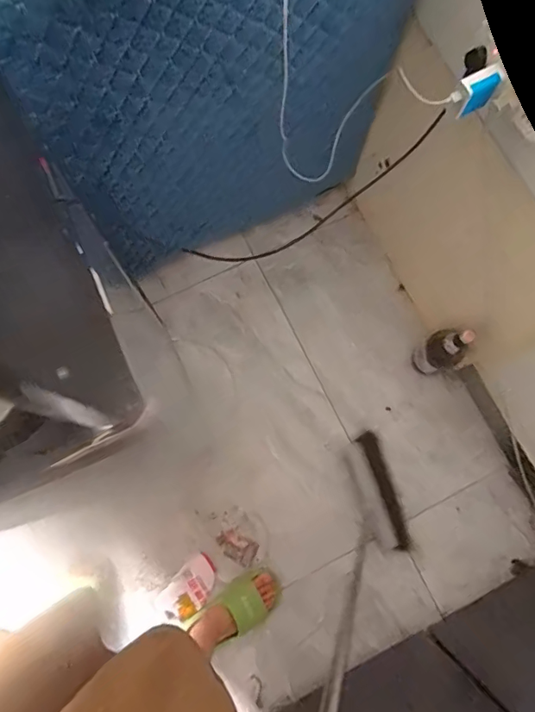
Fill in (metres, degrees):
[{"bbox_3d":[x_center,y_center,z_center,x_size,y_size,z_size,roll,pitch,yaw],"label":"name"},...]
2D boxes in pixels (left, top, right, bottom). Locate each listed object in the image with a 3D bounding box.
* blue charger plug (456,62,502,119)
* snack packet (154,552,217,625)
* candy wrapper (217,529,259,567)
[{"bbox_3d":[0.315,-0.400,0.736,0.065,0.049,0.034,-31,80,-8],"label":"blue charger plug"},{"bbox_3d":[-0.196,0.593,1.237,0.097,0.027,0.172,44,80,7],"label":"snack packet"},{"bbox_3d":[-0.080,0.498,1.267,0.107,0.007,0.064,26,78,4],"label":"candy wrapper"}]

